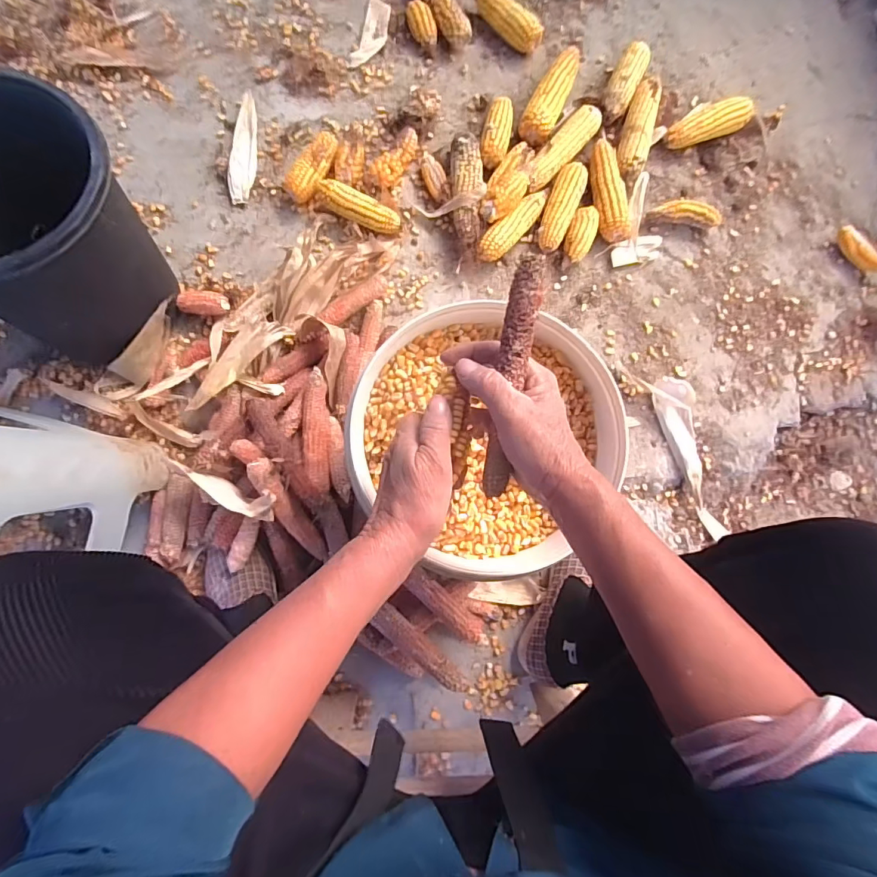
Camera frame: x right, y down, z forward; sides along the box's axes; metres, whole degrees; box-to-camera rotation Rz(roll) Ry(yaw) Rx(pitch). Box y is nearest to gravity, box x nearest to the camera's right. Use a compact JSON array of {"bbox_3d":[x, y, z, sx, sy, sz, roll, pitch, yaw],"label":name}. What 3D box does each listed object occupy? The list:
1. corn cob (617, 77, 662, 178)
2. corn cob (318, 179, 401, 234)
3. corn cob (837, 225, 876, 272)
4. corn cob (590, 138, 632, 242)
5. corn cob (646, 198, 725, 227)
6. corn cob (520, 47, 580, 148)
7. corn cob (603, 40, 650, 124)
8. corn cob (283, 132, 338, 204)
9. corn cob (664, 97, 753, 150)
[{"bbox_3d":[0.322,-0.500,0.738,0.046,0.048,0.171,16,80,0],"label":"corn cob"},{"bbox_3d":[-0.118,-0.341,0.682,0.131,0.041,0.042,31,81,2],"label":"corn cob"},{"bbox_3d":[0.680,-0.299,0.733,0.037,0.033,0.098,-44,86,-8],"label":"corn cob"},{"bbox_3d":[0.266,-0.389,0.716,0.051,0.042,0.167,-4,81,-3],"label":"corn cob"},{"bbox_3d":[0.394,-0.353,0.720,0.123,0.038,0.030,8,81,-2],"label":"corn cob"},{"bbox_3d":[0.182,-0.553,0.737,0.049,0.052,0.180,25,81,1],"label":"corn cob"},{"bbox_3d":[0.302,-0.578,0.749,0.048,0.051,0.144,28,81,2],"label":"corn cob"},{"bbox_3d":[-0.187,-0.408,0.690,0.053,0.038,0.113,33,81,3],"label":"corn cob"},{"bbox_3d":[0.438,-0.512,0.743,0.143,0.044,0.054,-22,83,-6],"label":"corn cob"}]

